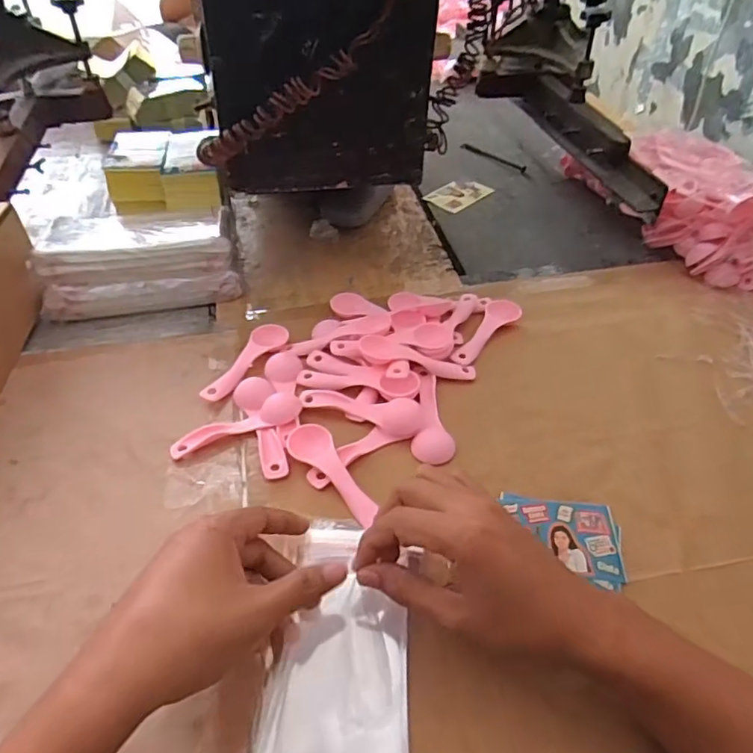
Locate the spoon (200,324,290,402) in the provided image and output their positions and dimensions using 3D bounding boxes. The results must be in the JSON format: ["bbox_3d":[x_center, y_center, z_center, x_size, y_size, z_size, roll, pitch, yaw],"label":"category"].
[{"bbox_3d":[-0.120,-0.011,0.533,0.032,0.017,0.104,19,51,13],"label":"spoon"}]

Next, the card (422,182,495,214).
[{"bbox_3d":[0.117,-0.257,0.795,0.088,0.004,0.058,-34,55,-30],"label":"card"}]

